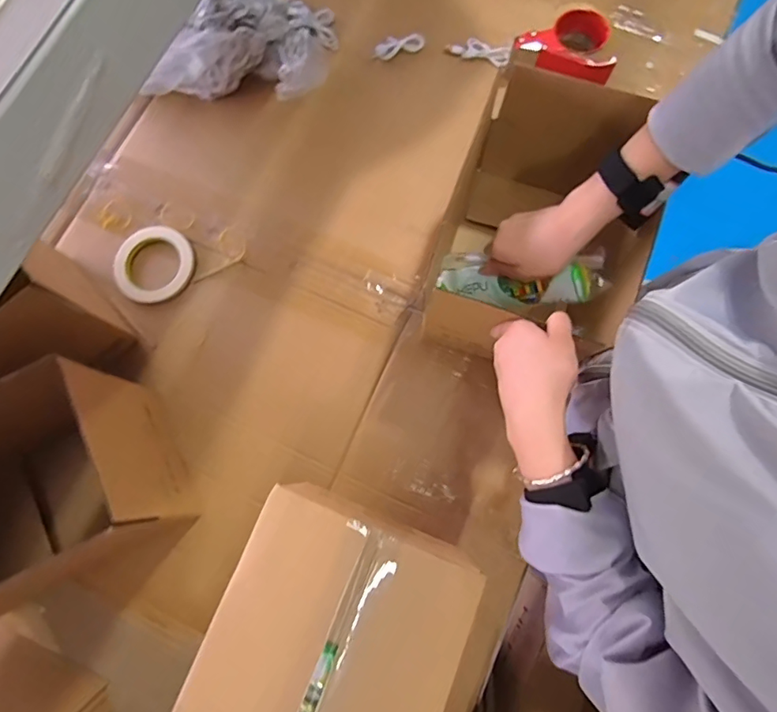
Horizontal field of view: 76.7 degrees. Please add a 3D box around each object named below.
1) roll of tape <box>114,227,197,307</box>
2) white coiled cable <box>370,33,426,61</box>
[{"bbox_3d":[-0.328,-0.128,0.688,0.104,0.014,0.110,0,77,2],"label":"roll of tape"},{"bbox_3d":[0.015,-0.483,0.764,0.082,0.014,0.030,-11,77,-1],"label":"white coiled cable"}]

